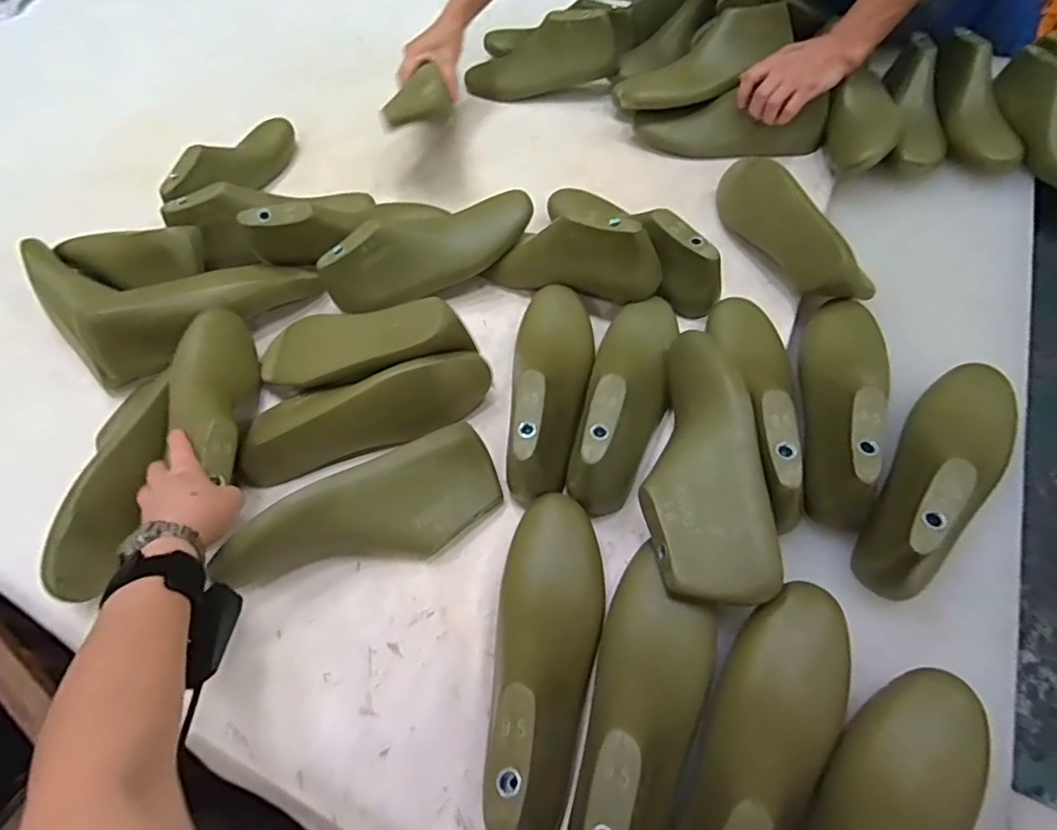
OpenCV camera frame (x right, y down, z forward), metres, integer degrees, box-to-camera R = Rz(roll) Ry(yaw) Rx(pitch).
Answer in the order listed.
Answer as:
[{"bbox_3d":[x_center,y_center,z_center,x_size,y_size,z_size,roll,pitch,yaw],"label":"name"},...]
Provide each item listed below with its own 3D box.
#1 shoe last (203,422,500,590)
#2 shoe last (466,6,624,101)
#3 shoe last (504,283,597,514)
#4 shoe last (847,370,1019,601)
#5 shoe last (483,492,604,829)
[{"bbox_3d":[-0.142,0.097,0.526,0.242,0.072,0.082,-29,58,-14],"label":"shoe last"},{"bbox_3d":[0.019,-0.576,0.941,0.258,0.097,0.067,-3,53,29],"label":"shoe last"},{"bbox_3d":[0.021,-0.046,0.592,0.086,0.095,0.263,0,56,5],"label":"shoe last"},{"bbox_3d":[0.359,0.035,0.498,0.075,0.086,0.245,38,67,26],"label":"shoe last"},{"bbox_3d":[0.016,0.178,0.445,0.083,0.094,0.266,0,56,5],"label":"shoe last"}]

